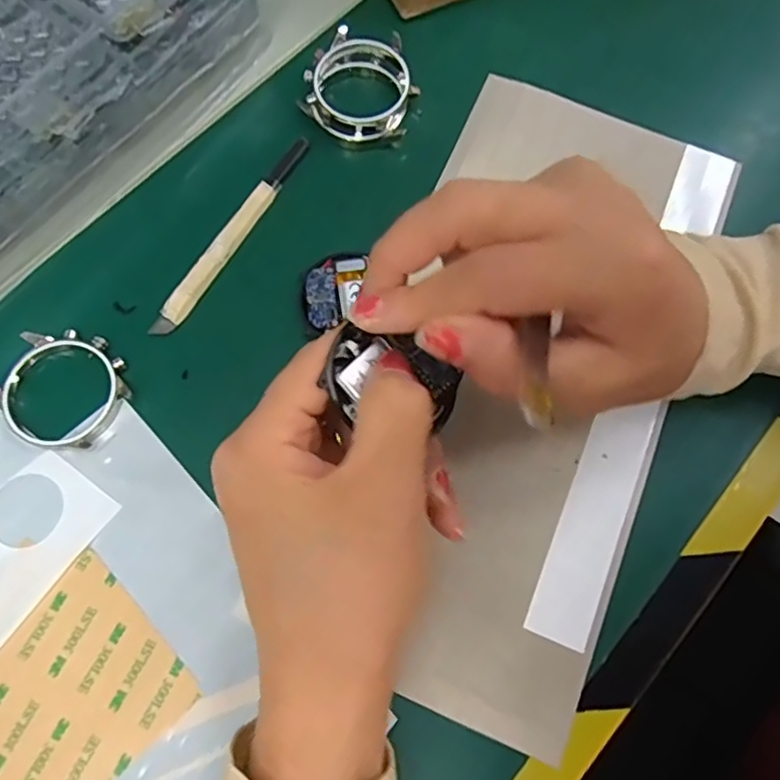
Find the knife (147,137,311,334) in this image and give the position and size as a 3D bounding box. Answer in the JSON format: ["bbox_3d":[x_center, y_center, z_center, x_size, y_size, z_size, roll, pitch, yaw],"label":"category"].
[{"bbox_3d":[-0.069,-0.070,0.281,0.010,0.005,0.112,30,75,8],"label":"knife"}]

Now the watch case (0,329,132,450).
[{"bbox_3d":[-0.134,-0.001,0.257,0.050,0.006,0.049,38,76,10],"label":"watch case"}]

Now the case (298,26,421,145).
[{"bbox_3d":[-0.014,-0.142,0.297,0.051,0.021,0.050,19,73,5],"label":"case"}]

